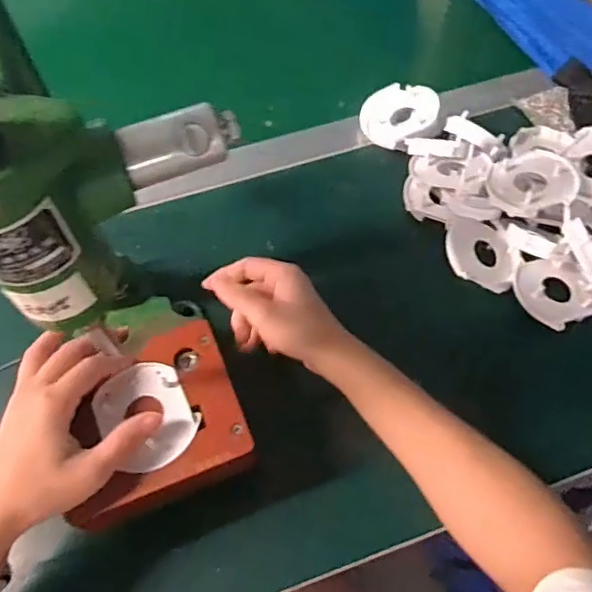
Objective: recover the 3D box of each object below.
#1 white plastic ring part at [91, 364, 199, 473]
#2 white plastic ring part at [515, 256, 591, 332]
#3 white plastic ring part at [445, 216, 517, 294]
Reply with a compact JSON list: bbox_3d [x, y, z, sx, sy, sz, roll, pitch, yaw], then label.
[{"bbox_3d":[-0.096,0.076,0.368,0.057,0.011,0.067,-36,66,-18],"label":"white plastic ring part"},{"bbox_3d":[0.209,-0.004,0.461,0.062,0.014,0.060,2,57,-2],"label":"white plastic ring part"},{"bbox_3d":[0.153,-0.037,0.474,0.061,0.009,0.057,24,62,-7],"label":"white plastic ring part"}]

